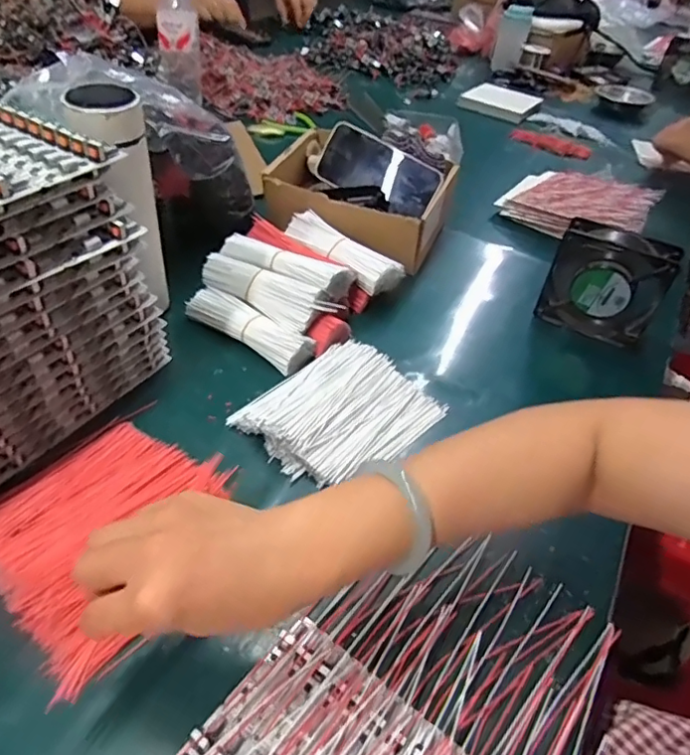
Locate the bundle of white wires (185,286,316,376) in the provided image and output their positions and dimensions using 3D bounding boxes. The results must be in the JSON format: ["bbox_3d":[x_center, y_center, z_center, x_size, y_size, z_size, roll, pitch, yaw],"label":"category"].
[{"bbox_3d":[-0.101,-0.054,0.604,0.150,0.033,0.040,28,45,19],"label":"bundle of white wires"}]

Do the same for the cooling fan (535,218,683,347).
[{"bbox_3d":[0.291,-0.101,0.640,0.122,0.125,0.032,22,43,18],"label":"cooling fan"}]

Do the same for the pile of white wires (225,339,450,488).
[{"bbox_3d":[0.000,0.027,0.537,0.133,0.030,0.170,36,48,27],"label":"pile of white wires"}]

